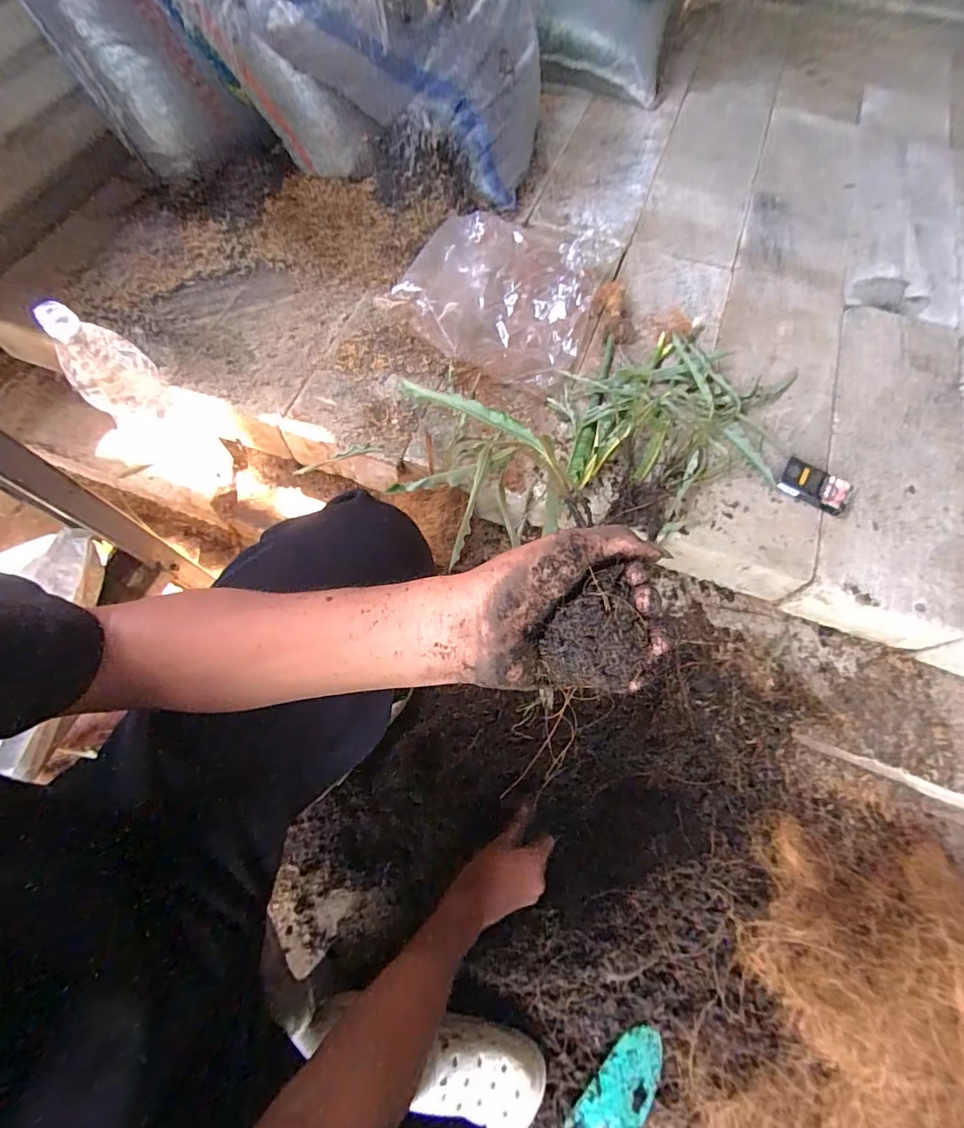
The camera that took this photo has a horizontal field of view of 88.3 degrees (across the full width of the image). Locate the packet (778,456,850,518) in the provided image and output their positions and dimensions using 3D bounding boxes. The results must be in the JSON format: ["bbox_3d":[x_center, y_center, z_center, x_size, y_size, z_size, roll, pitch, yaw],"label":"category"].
[{"bbox_3d":[0.489,-0.114,0.729,0.094,0.024,0.056,36,71,11],"label":"packet"}]

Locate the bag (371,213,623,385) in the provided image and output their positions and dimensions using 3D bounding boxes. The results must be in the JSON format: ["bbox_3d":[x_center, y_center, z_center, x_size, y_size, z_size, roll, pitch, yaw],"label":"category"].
[{"bbox_3d":[0.055,-0.490,0.847,0.325,0.083,0.392,25,69,7],"label":"bag"}]

